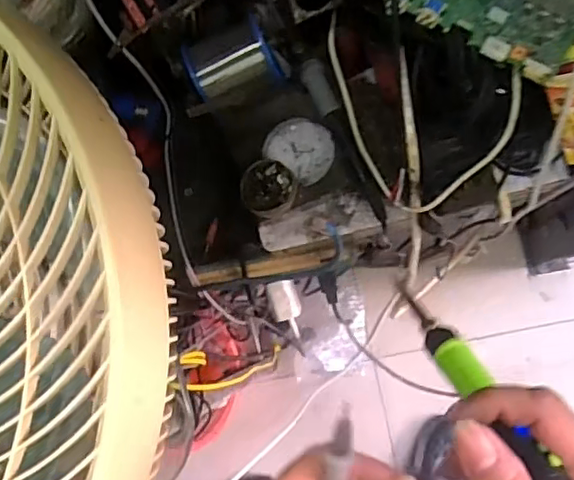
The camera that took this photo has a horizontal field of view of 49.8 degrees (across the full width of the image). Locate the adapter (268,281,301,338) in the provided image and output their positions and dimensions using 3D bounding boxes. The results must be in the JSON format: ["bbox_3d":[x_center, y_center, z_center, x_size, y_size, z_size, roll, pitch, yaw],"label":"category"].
[{"bbox_3d":[0.002,0.073,0.653,0.027,0.027,0.061,-19,82,5],"label":"adapter"}]

